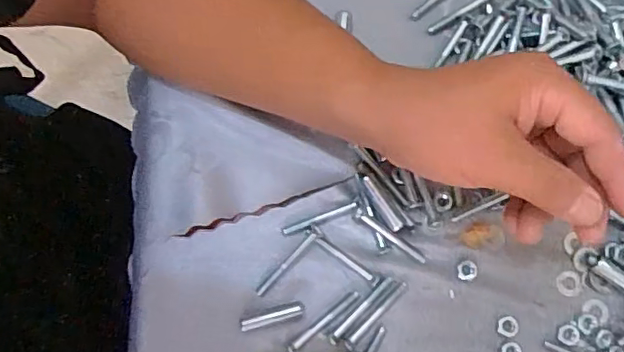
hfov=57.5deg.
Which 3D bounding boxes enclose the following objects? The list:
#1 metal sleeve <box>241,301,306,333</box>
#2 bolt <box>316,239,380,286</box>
[{"bbox_3d":[-0.024,0.088,0.352,0.040,0.007,0.009,-16,79,-4],"label":"metal sleeve"},{"bbox_3d":[0.023,0.053,0.360,0.047,0.004,0.006,37,80,6],"label":"bolt"}]

